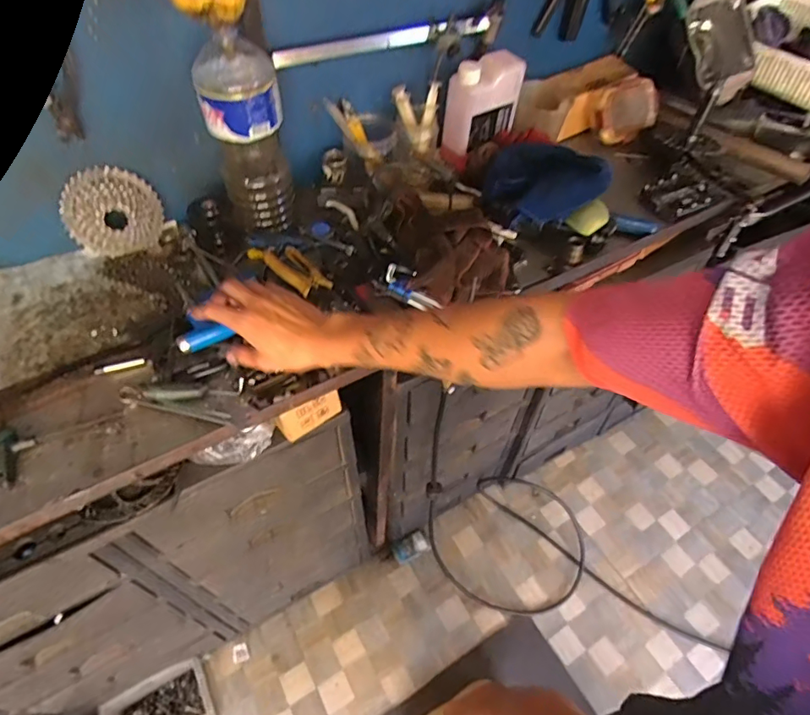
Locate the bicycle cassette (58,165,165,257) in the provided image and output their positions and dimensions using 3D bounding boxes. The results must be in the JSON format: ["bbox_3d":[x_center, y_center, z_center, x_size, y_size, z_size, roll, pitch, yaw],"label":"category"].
[{"bbox_3d":[-0.429,-0.208,0.738,0.128,0.129,0.052,-18,54,-14],"label":"bicycle cassette"}]

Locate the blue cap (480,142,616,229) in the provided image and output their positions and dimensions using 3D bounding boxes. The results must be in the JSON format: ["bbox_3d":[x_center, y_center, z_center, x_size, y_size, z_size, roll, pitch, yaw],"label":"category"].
[{"bbox_3d":[0.227,-0.286,0.828,0.183,0.085,0.166,9,52,6],"label":"blue cap"}]

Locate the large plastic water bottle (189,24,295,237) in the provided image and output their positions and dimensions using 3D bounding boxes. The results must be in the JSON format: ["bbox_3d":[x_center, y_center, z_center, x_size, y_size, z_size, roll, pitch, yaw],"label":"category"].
[{"bbox_3d":[-0.216,-0.292,0.704,0.101,0.258,0.077,-11,53,-10],"label":"large plastic water bottle"}]

